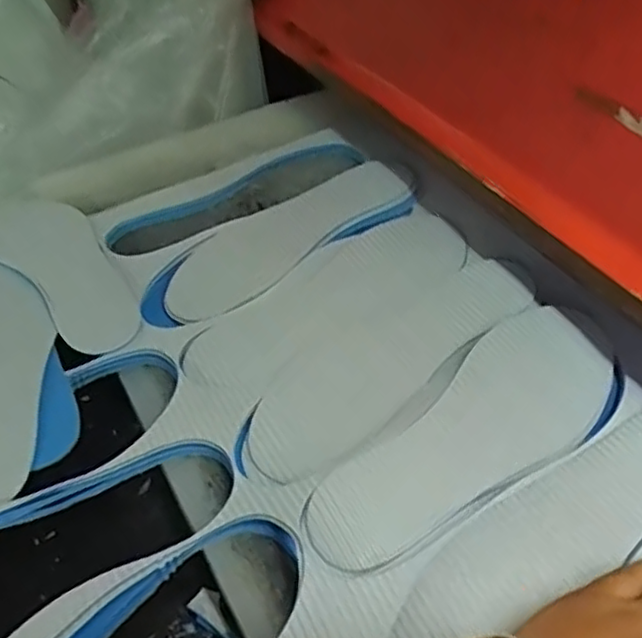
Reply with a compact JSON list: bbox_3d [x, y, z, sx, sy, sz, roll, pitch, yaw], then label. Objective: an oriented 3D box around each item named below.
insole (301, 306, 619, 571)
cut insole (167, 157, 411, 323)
[{"bbox_3d":[0.106,0.076,0.442,0.255,0.012,0.089,-37,67,-26],"label":"insole"},{"bbox_3d":[-0.022,-0.081,0.588,0.077,0.028,0.252,36,57,28],"label":"cut insole"}]

